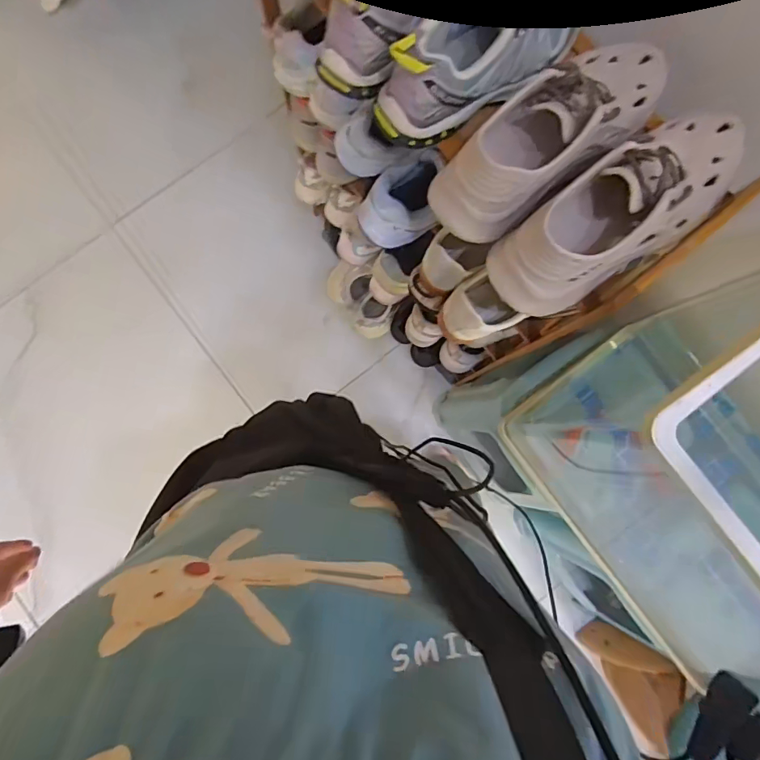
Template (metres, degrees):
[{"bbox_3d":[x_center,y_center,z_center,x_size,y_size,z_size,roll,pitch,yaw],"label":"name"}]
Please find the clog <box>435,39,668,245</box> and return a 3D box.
[{"bbox_3d":[0.185,-0.268,0.493,0.290,0.106,0.099,-39,86,-3],"label":"clog"}]

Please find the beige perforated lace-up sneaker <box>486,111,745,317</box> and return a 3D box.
[{"bbox_3d":[0.257,-0.178,0.475,0.291,0.087,0.108,-34,85,-3],"label":"beige perforated lace-up sneaker"}]

